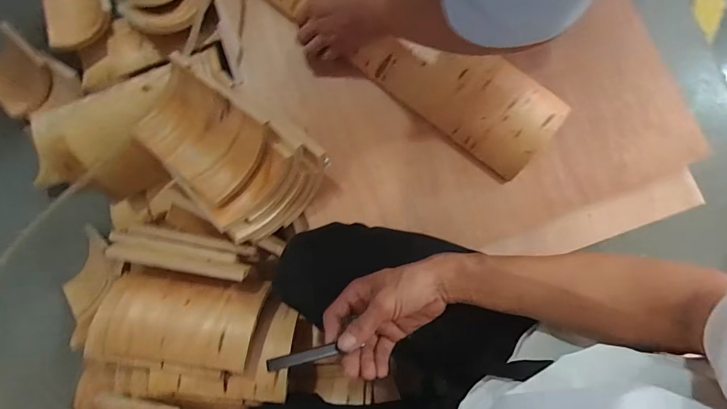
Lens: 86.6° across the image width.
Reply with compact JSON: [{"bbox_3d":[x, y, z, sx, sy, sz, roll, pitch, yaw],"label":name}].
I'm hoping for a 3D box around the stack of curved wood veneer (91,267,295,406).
[{"bbox_3d":[-0.274,0.170,0.572,0.234,0.076,0.112,5,86,8],"label":"stack of curved wood veneer"}]

